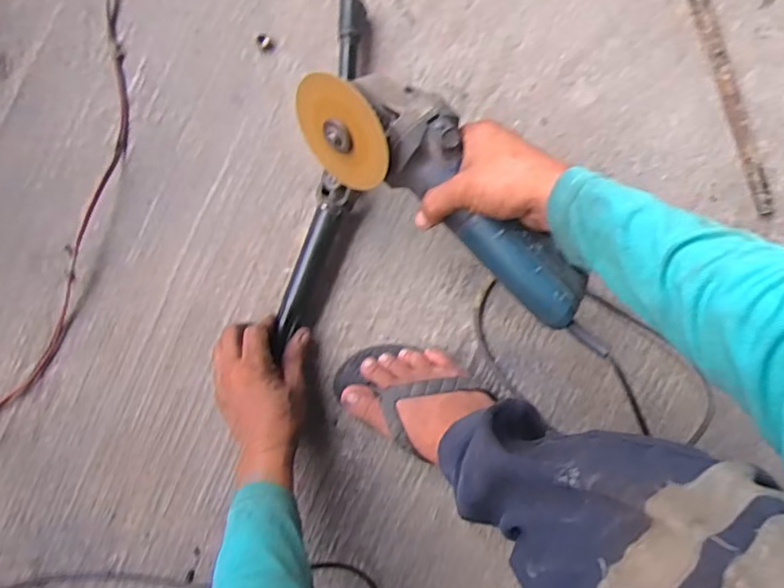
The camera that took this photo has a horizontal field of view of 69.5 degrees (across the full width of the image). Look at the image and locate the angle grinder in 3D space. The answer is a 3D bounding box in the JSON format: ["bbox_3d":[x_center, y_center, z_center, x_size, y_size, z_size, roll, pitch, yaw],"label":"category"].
[{"bbox_3d":[0.058,-0.073,0.467,0.310,0.078,0.097,43,89,1],"label":"angle grinder"}]

